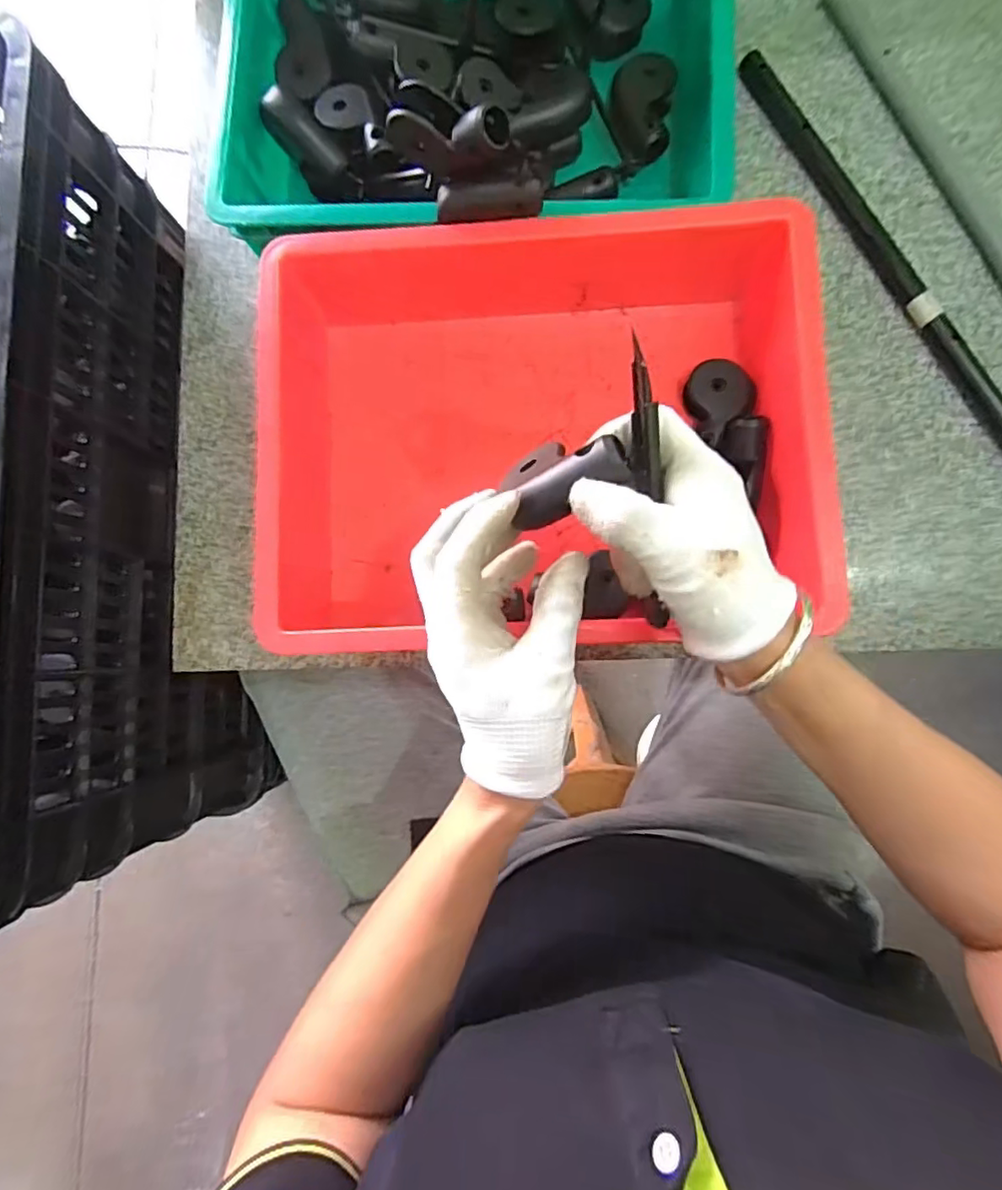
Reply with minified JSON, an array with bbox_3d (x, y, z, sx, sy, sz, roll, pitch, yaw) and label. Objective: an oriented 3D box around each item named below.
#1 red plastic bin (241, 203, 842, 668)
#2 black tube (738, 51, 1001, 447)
[{"bbox_3d":[0.022,-0.101,0.397,0.338,0.083,0.271,-2,85,2],"label":"red plastic bin"},{"bbox_3d":[0.302,-0.222,0.434,0.049,0.018,0.432,-36,84,-1],"label":"black tube"}]

